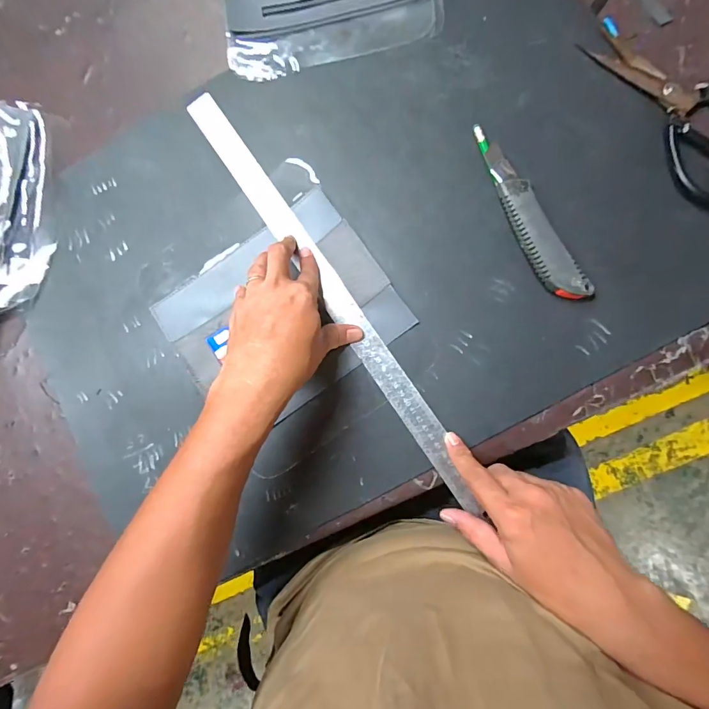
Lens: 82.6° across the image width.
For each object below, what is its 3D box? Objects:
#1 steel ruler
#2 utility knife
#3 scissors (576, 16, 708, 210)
[{"bbox_3d":[-0.030,-0.072,0.409,0.030,0.004,0.507,-35,82,2],"label":"steel ruler"},{"bbox_3d":[0.163,-0.135,0.381,0.037,0.018,0.191,-25,83,4],"label":"utility knife"},{"bbox_3d":[0.327,-0.241,0.376,0.127,0.013,0.224,-29,82,4],"label":"scissors"}]

